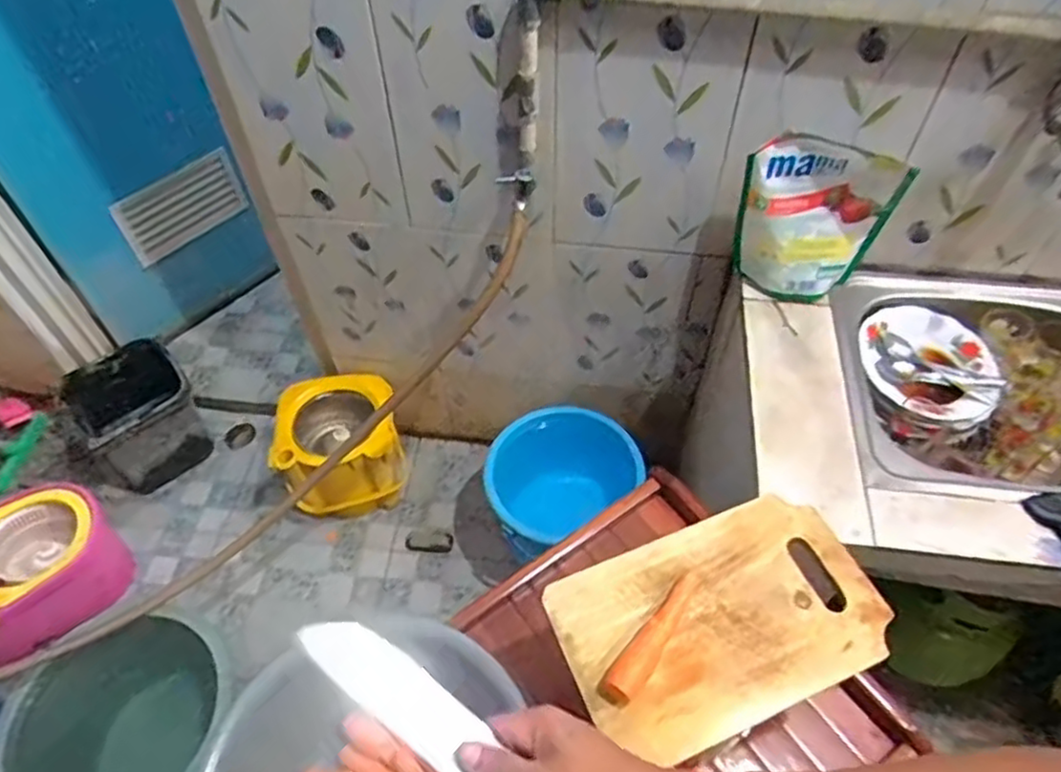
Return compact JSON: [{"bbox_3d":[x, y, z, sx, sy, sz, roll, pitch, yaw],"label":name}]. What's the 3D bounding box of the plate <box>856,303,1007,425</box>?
[{"bbox_3d":[0.602,-0.035,1.052,0.206,0.044,0.206,2,65,-5],"label":"plate"}]

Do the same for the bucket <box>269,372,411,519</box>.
[{"bbox_3d":[-0.415,0.144,1.547,0.257,0.280,0.210,-14,54,-10],"label":"bucket"}]

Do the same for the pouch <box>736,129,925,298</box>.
[{"bbox_3d":[0.398,-0.232,0.987,0.204,0.240,0.071,14,54,11],"label":"pouch"}]

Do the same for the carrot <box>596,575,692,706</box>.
[{"bbox_3d":[0.110,0.226,0.622,0.029,0.033,0.129,34,60,23],"label":"carrot"}]

